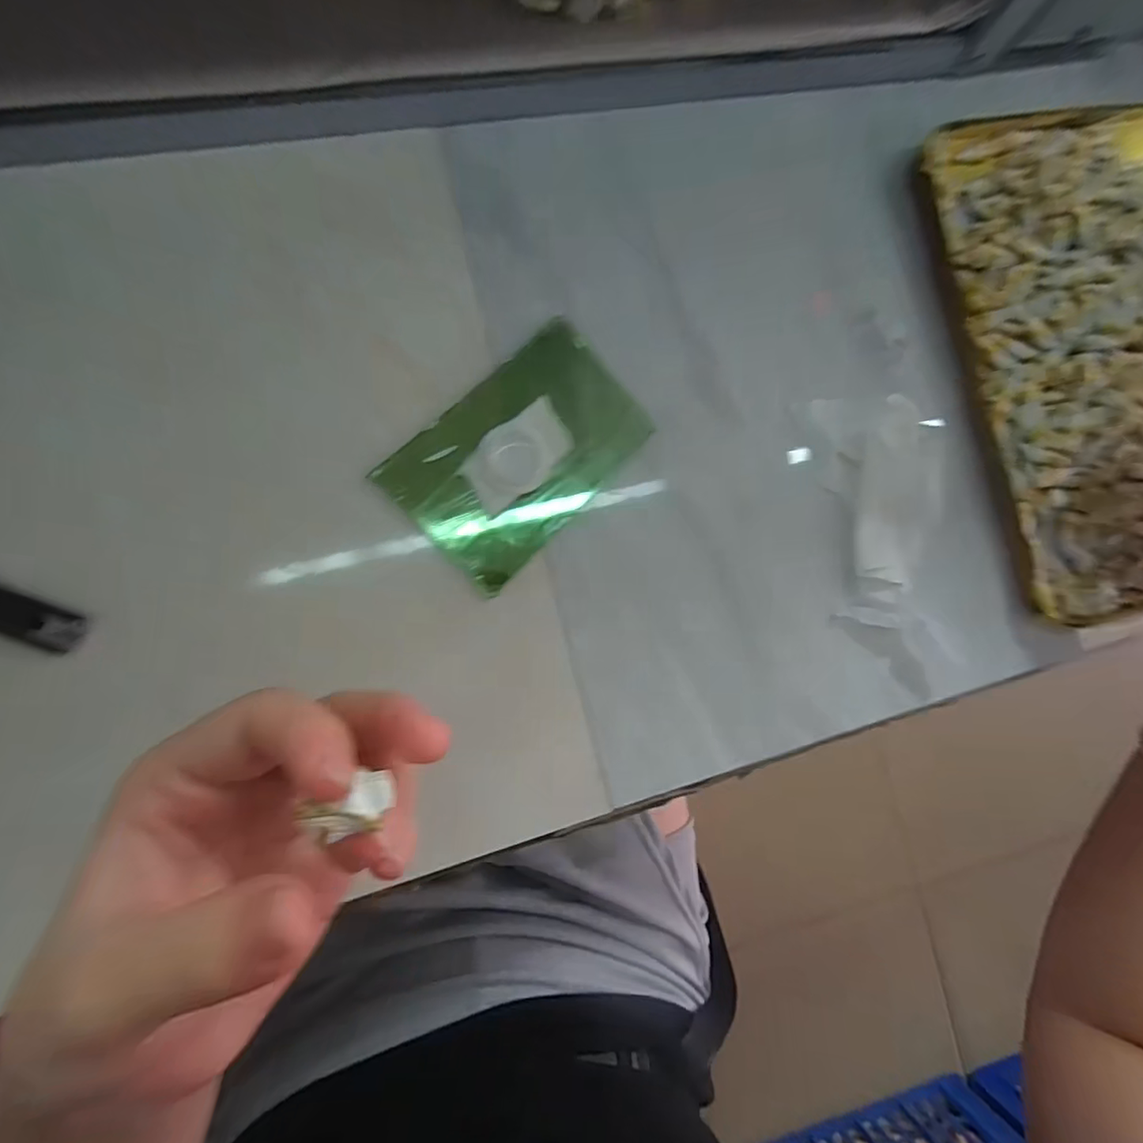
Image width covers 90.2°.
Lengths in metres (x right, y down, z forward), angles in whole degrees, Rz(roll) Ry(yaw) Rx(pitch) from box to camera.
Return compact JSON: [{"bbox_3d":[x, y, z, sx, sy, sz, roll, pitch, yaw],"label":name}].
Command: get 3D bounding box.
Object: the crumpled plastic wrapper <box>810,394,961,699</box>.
[{"bbox_3d":[0.145,-0.013,0.254,0.056,0.010,0.130,-4,86,-9],"label":"crumpled plastic wrapper"}]

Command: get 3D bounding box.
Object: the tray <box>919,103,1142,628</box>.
[{"bbox_3d":[0.297,-0.117,0.275,0.217,0.022,0.242,-12,87,-9],"label":"tray"}]

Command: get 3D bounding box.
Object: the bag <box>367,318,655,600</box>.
[{"bbox_3d":[-0.020,-0.048,0.233,0.101,0.011,0.065,-44,92,-9],"label":"bag"}]

